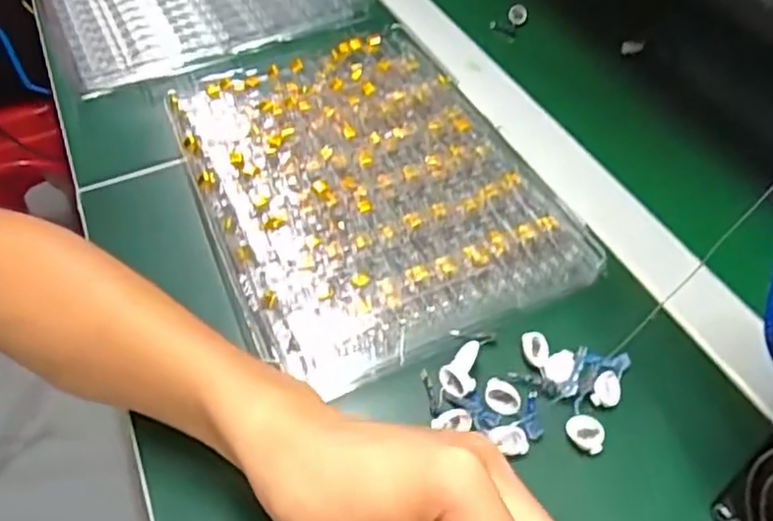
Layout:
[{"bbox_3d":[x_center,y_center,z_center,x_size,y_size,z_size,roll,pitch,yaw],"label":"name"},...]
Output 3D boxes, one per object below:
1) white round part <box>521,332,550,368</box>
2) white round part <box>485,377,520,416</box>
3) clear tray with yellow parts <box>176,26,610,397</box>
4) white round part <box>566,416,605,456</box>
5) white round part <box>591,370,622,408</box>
[{"bbox_3d":[0.081,0.047,0.360,0.015,0.005,0.018,3,51,4],"label":"white round part"},{"bbox_3d":[0.059,0.069,0.341,0.013,0.008,0.019,-34,57,-23],"label":"white round part"},{"bbox_3d":[-0.018,-0.058,0.439,0.195,0.023,0.270,-20,53,-14],"label":"clear tray with yellow parts"},{"bbox_3d":[0.099,0.086,0.331,0.018,0.008,0.017,-1,51,1],"label":"white round part"},{"bbox_3d":[0.115,0.067,0.344,0.014,0.007,0.020,18,53,16],"label":"white round part"}]

